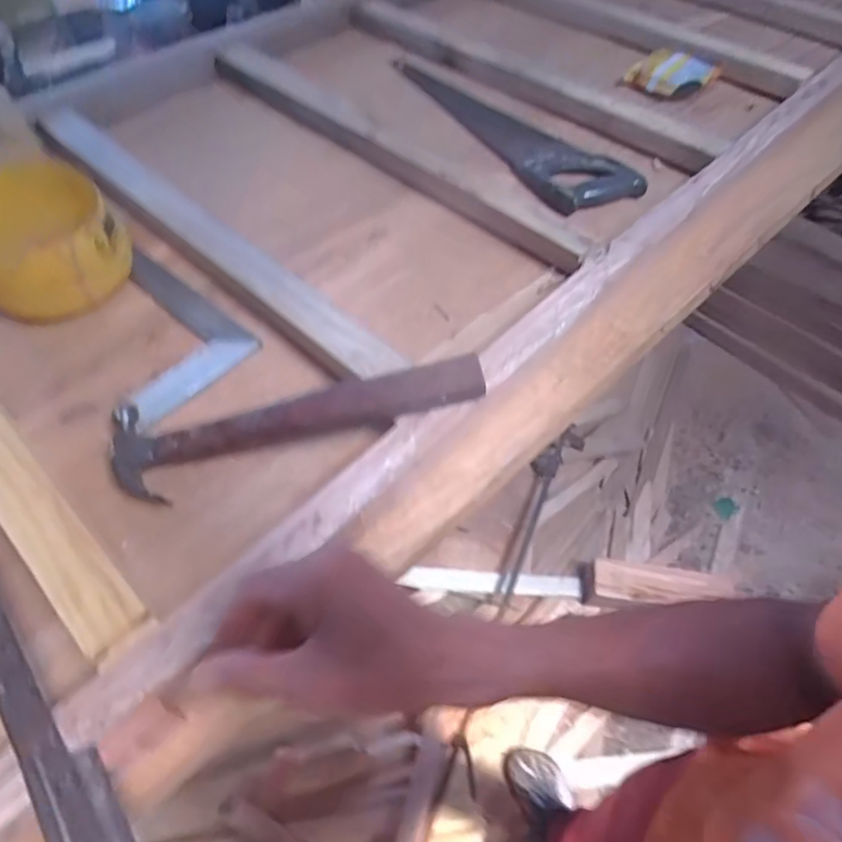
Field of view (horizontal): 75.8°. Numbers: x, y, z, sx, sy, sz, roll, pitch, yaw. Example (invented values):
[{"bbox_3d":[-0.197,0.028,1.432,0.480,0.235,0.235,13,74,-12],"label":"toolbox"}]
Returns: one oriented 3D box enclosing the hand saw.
[{"bbox_3d":[0.119,-0.461,0.823,0.132,0.029,0.495,-23,60,-17],"label":"hand saw"}]

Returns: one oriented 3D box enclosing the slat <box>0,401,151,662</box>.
[{"bbox_3d":[-0.461,-0.048,0.516,0.701,0.026,0.051,40,63,21],"label":"slat"}]

